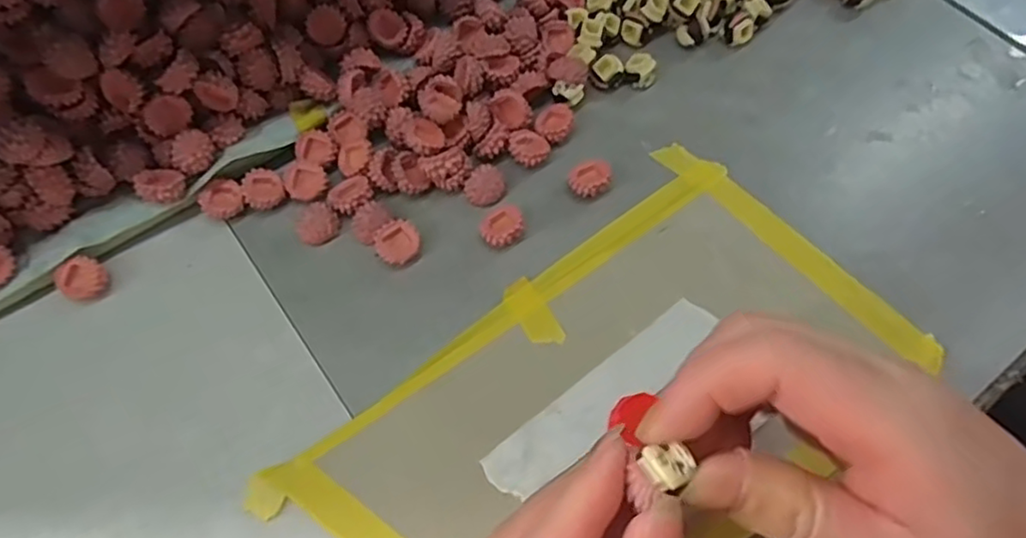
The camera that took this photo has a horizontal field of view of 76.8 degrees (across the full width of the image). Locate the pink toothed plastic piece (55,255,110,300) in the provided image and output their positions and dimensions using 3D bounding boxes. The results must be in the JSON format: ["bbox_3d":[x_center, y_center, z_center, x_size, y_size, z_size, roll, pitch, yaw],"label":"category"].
[{"bbox_3d":[-0.190,0.005,0.288,0.017,0.012,0.019,32,69,14],"label":"pink toothed plastic piece"}]

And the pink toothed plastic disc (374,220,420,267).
[{"bbox_3d":[-0.053,-0.011,0.297,0.020,0.009,0.020,0,65,0],"label":"pink toothed plastic disc"}]

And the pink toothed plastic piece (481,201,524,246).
[{"bbox_3d":[-0.005,-0.020,0.300,0.020,0.009,0.019,0,65,0],"label":"pink toothed plastic piece"}]

